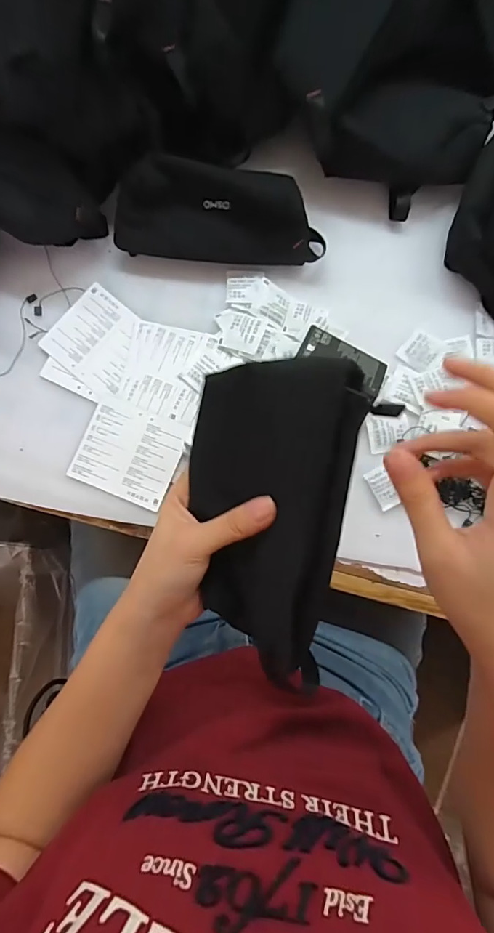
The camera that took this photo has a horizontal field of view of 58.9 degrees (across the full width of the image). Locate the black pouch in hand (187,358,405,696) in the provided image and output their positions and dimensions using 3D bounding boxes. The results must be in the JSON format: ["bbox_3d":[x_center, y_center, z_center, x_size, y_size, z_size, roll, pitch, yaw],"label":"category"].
[{"bbox_3d":[0.012,0.042,0.264,0.090,0.039,0.205,4,111,2],"label":"black pouch in hand"}]

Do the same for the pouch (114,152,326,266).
[{"bbox_3d":[-0.027,-0.255,0.442,0.210,0.062,0.067,5,82,2],"label":"pouch"}]

